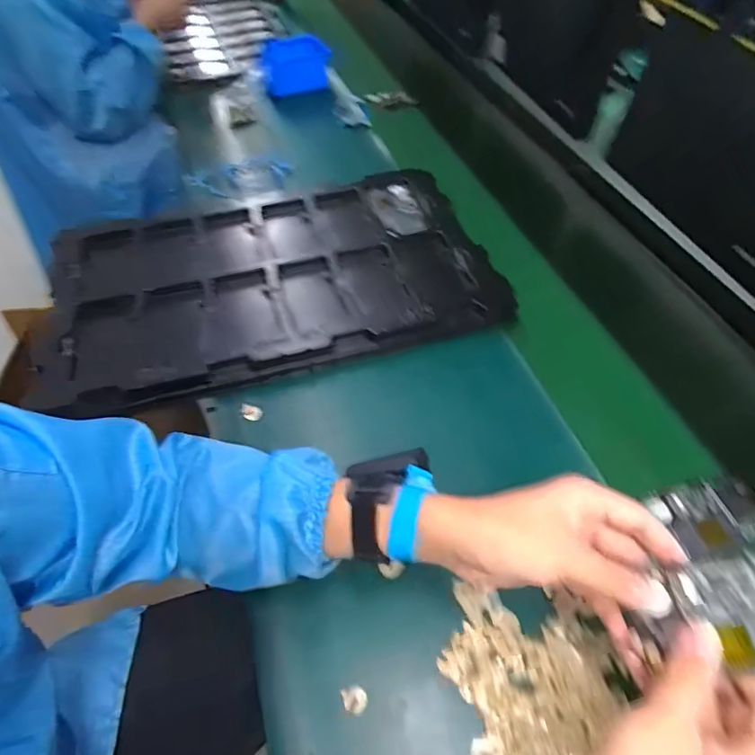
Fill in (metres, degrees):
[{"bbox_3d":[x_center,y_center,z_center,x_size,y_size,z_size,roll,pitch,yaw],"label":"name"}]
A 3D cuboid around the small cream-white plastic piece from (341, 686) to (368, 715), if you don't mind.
[{"bbox_3d":[-0.018,0.252,0.397,0.019,0.005,0.019,1,50,-1],"label":"small cream-white plastic piece"}]

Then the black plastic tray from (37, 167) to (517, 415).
[{"bbox_3d":[-0.134,-0.133,0.669,0.561,0.061,0.326,-12,51,-12],"label":"black plastic tray"}]

